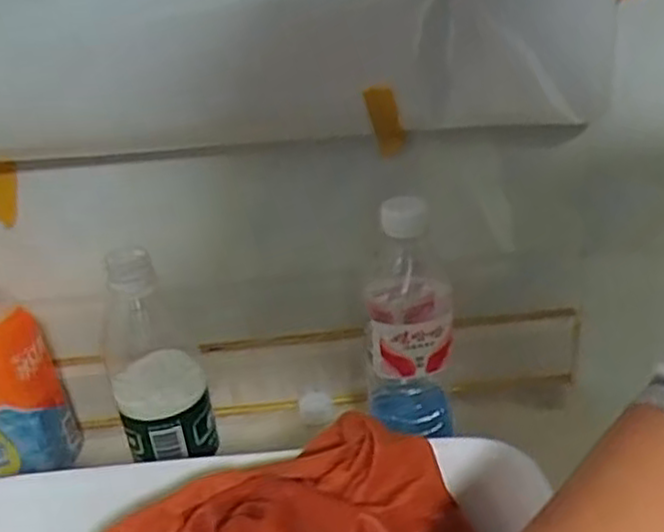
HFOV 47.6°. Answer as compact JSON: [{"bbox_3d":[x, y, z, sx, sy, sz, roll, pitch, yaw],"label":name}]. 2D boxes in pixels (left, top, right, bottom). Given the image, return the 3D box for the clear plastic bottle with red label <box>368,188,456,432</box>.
[{"bbox_3d":[0.056,0.038,0.561,0.066,0.183,0.063,-2,28,8],"label":"clear plastic bottle with red label"}]

